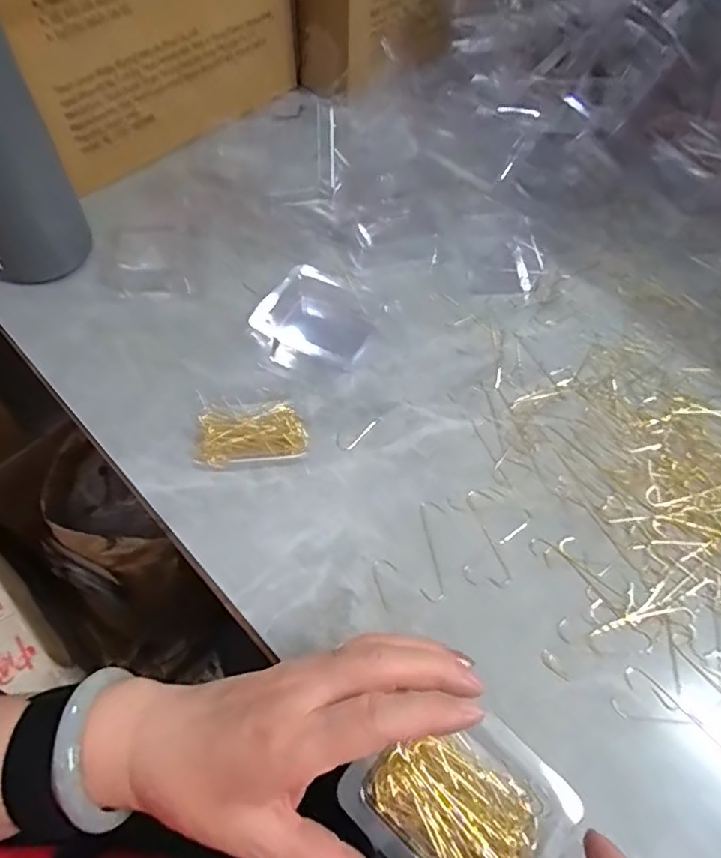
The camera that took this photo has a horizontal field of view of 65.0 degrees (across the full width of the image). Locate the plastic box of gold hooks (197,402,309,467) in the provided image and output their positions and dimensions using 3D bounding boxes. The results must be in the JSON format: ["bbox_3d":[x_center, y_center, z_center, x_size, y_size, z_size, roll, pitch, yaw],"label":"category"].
[{"bbox_3d":[-0.072,0.005,0.380,0.070,0.020,0.035,-4,59,-5],"label":"plastic box of gold hooks"}]

